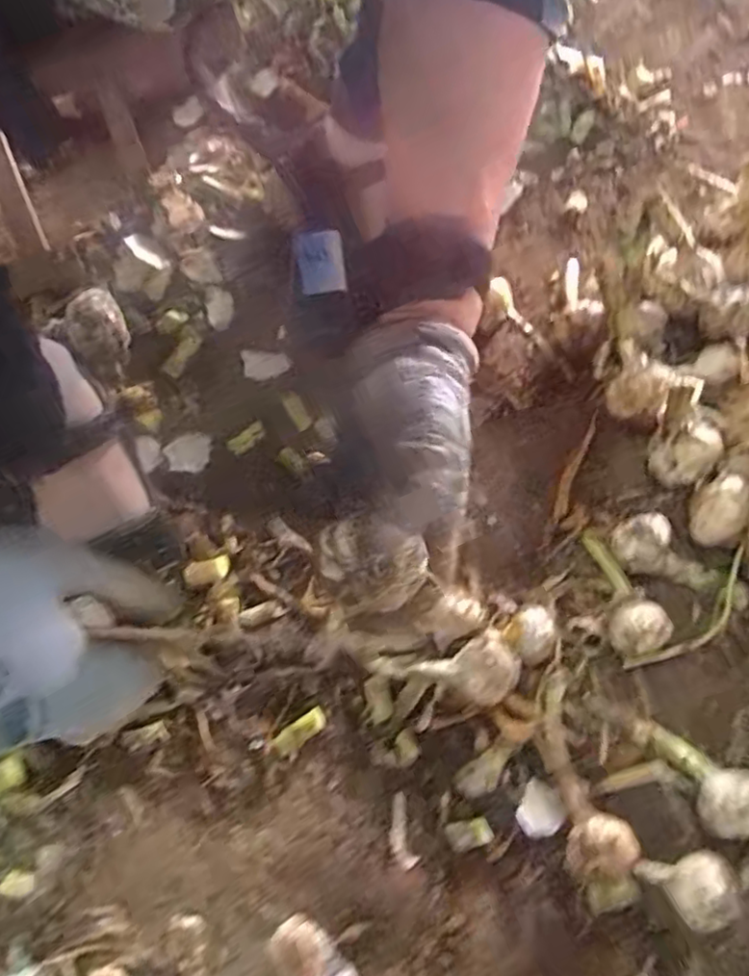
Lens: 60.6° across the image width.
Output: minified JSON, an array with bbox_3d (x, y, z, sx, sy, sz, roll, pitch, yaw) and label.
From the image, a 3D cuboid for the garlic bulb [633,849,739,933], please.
[{"bbox_3d":[0.171,0.219,0.348,0.042,0.036,0.035,-10,67,-8],"label":"garlic bulb"}]

